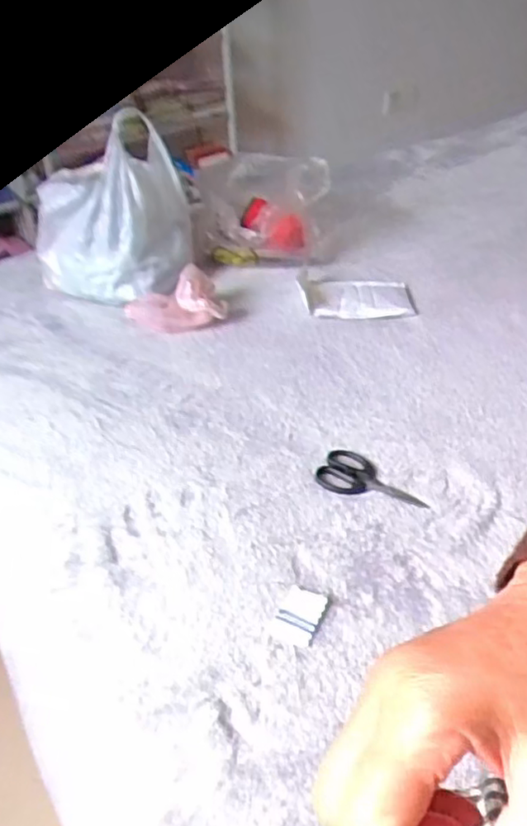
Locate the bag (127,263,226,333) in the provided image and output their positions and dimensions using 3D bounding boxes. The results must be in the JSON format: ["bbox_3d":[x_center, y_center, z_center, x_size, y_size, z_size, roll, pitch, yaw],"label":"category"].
[{"bbox_3d":[-0.127,-0.160,0.912,0.134,0.068,0.072,-13,38,-17],"label":"bag"}]

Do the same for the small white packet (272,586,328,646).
[{"bbox_3d":[0.030,0.167,0.524,0.034,0.004,0.056,14,39,19],"label":"small white packet"}]

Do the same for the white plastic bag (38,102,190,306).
[{"bbox_3d":[-0.222,-0.308,0.982,0.187,0.220,0.189,15,39,20],"label":"white plastic bag"}]

